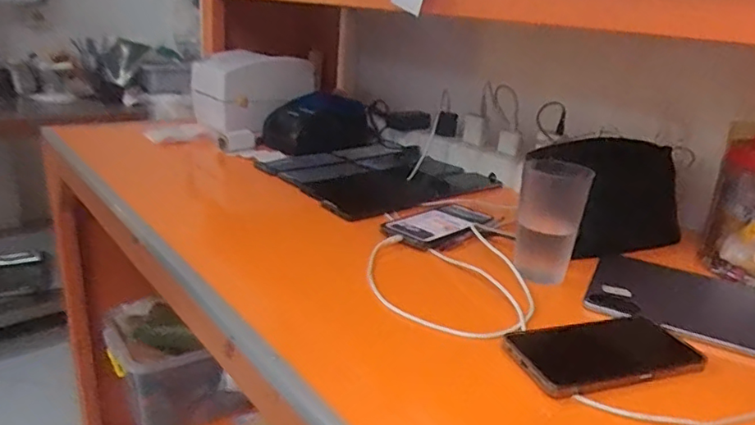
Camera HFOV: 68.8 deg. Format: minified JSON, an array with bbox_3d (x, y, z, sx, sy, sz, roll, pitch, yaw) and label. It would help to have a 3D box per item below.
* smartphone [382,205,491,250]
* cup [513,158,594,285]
[{"bbox_3d":[0.088,0.015,0.760,0.082,0.013,0.174,26,29,35],"label":"smartphone"},{"bbox_3d":[0.203,0.005,0.648,0.071,0.127,0.072,12,22,19],"label":"cup"}]

